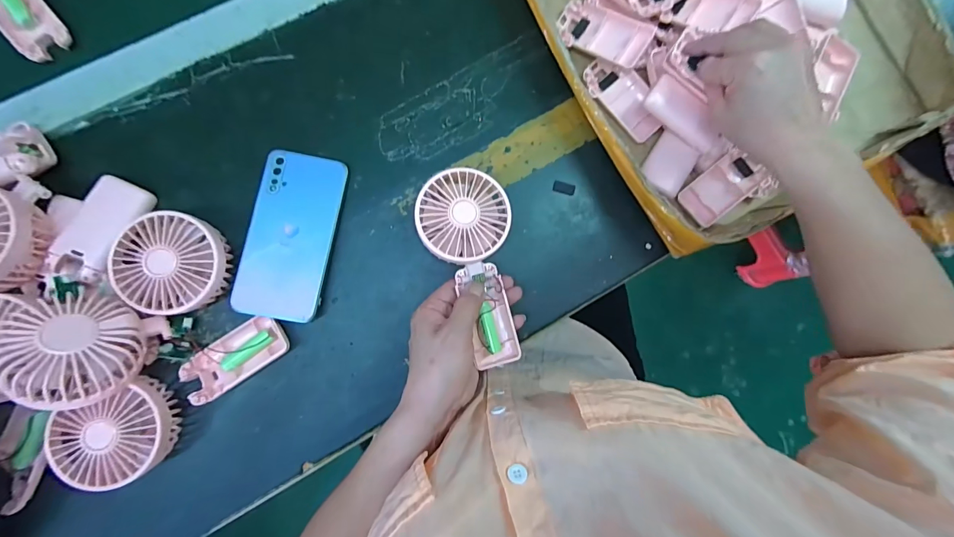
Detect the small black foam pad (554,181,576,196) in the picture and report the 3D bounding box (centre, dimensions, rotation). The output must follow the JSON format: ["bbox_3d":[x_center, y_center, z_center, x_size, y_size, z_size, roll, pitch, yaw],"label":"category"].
[{"bbox_3d":[0.093,-0.086,0.434,0.023,0.004,0.012,15,84,-4],"label":"small black foam pad"}]

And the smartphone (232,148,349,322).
[{"bbox_3d":[-0.177,-0.032,0.394,0.078,0.007,0.161,11,81,-9],"label":"smartphone"}]

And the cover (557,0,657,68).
[{"bbox_3d":[0.125,-0.236,0.412,0.094,0.021,0.042,34,83,19],"label":"cover"}]

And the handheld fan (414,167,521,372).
[{"bbox_3d":[-0.001,0.000,0.390,0.083,0.030,0.183,-14,93,-6],"label":"handheld fan"}]

